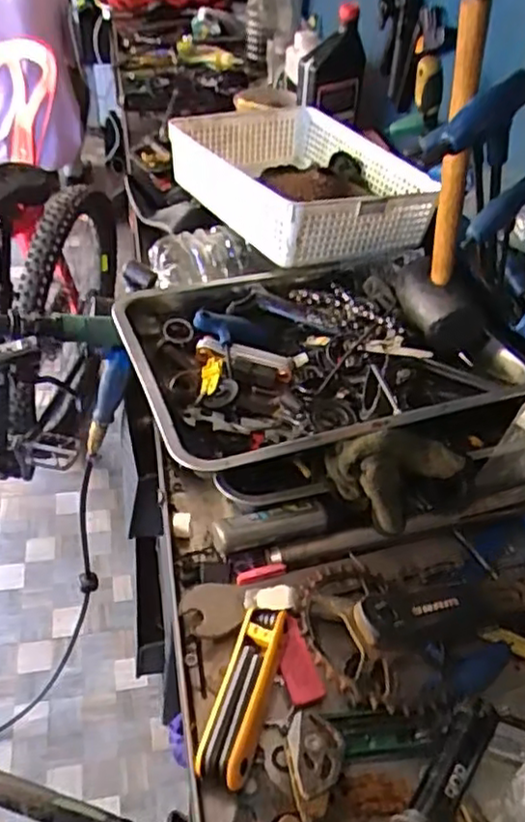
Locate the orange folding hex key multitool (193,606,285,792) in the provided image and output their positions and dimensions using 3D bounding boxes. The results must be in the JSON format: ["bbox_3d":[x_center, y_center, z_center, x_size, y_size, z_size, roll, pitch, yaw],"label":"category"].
[{"bbox_3d":[-0.013,0.212,0.518,0.036,0.035,0.128,15,45,9],"label":"orange folding hex key multitool"}]

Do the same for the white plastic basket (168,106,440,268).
[{"bbox_3d":[0.049,-0.313,0.933,0.263,0.101,0.323,-19,49,-23],"label":"white plastic basket"}]

